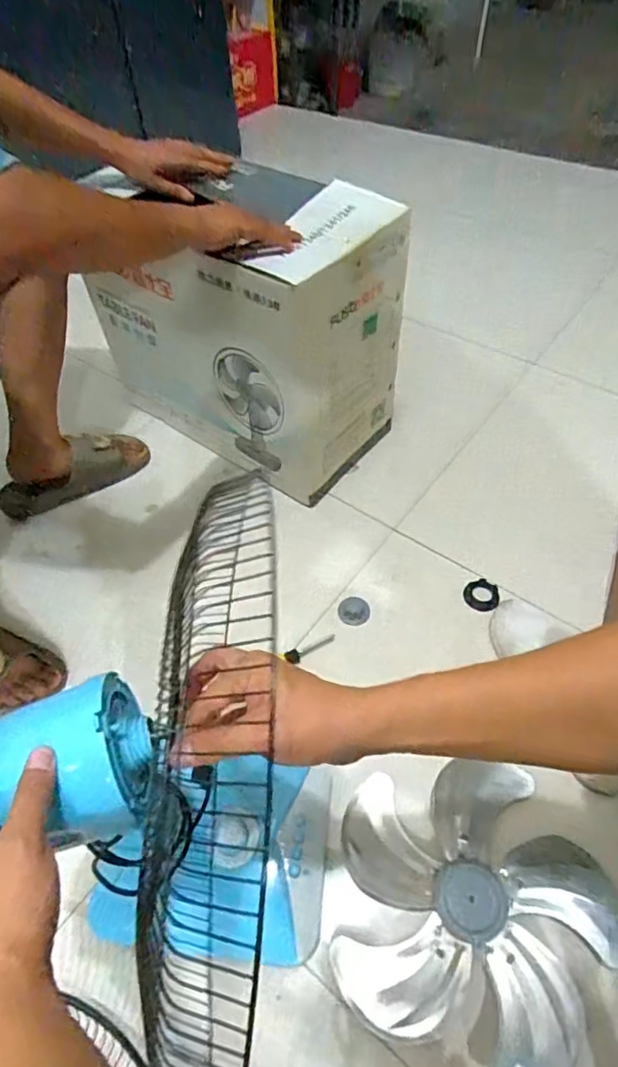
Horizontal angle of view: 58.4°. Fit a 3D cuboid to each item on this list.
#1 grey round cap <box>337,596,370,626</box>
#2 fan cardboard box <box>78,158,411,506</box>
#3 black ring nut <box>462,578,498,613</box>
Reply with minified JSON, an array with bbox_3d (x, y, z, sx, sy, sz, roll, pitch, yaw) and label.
[{"bbox_3d":[0.074,0.127,0.913,0.050,0.004,0.051,-1,54,2],"label":"grey round cap"},{"bbox_3d":[-0.122,-0.379,1.016,0.523,0.425,0.263,29,60,23],"label":"fan cardboard box"},{"bbox_3d":[0.284,0.102,0.913,0.055,0.013,0.059,-1,54,2],"label":"black ring nut"}]

